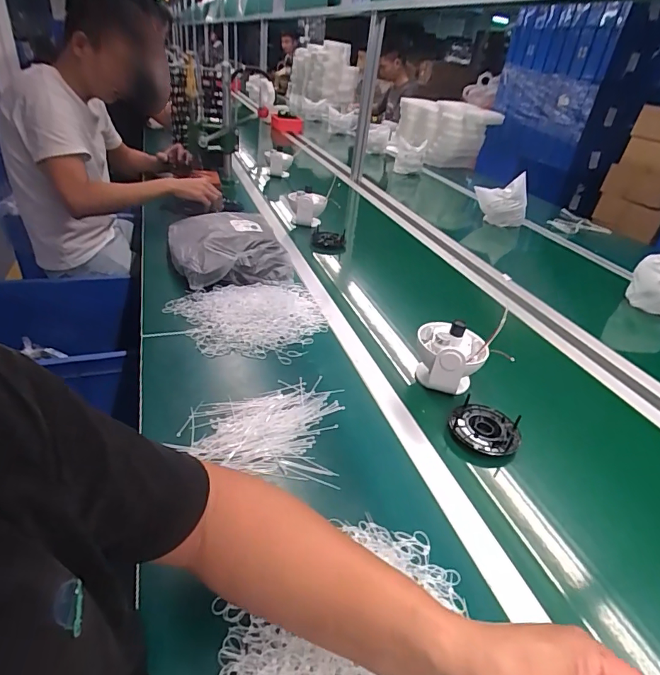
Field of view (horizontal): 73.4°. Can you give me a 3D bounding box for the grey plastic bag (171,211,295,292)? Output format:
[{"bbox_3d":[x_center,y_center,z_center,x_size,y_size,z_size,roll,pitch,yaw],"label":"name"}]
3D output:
[{"bbox_3d":[-0.241,-0.216,1.054,0.257,0.086,0.286,-6,36,-19],"label":"grey plastic bag"}]

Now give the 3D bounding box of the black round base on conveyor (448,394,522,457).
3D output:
[{"bbox_3d":[0.232,0.140,0.668,0.101,0.022,0.098,5,34,-3],"label":"black round base on conveyor"}]

